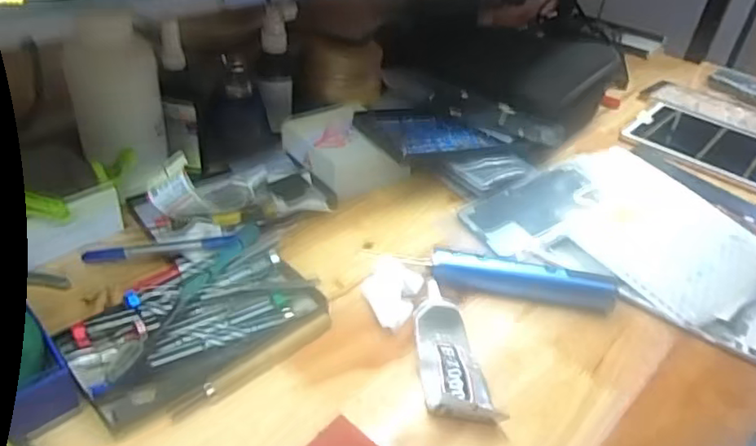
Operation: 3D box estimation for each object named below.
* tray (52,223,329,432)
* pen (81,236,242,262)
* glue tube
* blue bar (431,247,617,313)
[{"bbox_3d":[-0.130,0.068,0.432,0.177,0.028,0.117,-26,48,-36],"label":"tray"},{"bbox_3d":[-0.181,0.021,0.484,0.131,0.013,0.011,-6,38,4],"label":"pen"},{"bbox_3d":[0.053,0.093,0.429,0.047,0.027,0.118,1,37,-8],"label":"glue tube"},{"bbox_3d":[0.122,0.048,0.498,0.152,0.024,0.025,10,37,3],"label":"blue bar"}]

